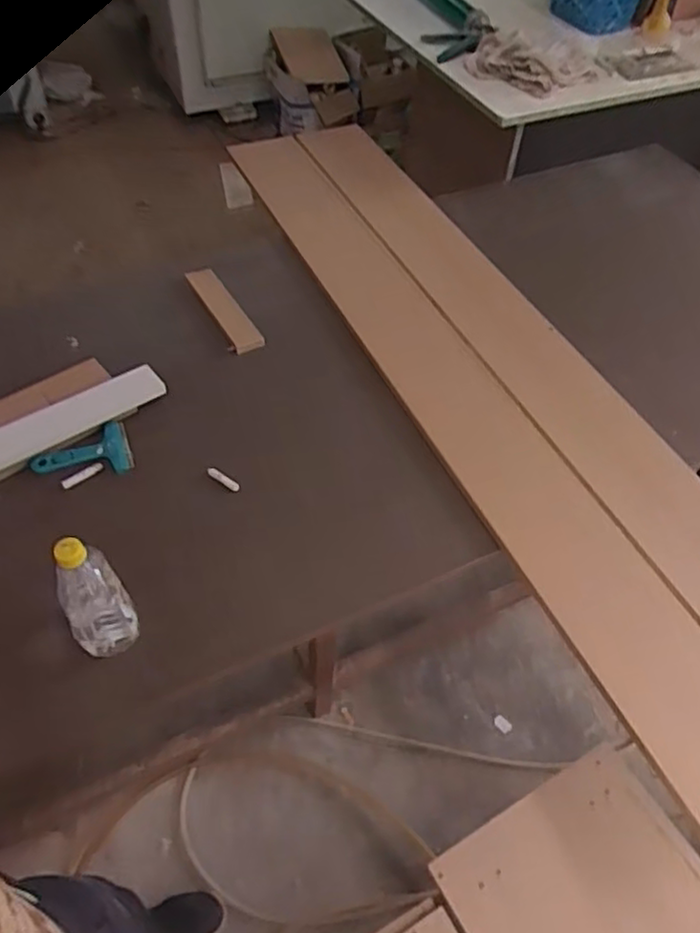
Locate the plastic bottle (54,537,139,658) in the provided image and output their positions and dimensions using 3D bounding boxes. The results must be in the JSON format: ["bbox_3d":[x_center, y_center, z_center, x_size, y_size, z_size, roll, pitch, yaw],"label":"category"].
[{"bbox_3d":[-0.304,0.150,0.821,0.072,0.179,0.071,-23,55,-19],"label":"plastic bottle"}]

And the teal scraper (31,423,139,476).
[{"bbox_3d":[-0.408,-0.016,1.062,0.141,0.025,0.085,-17,53,-15],"label":"teal scraper"}]

